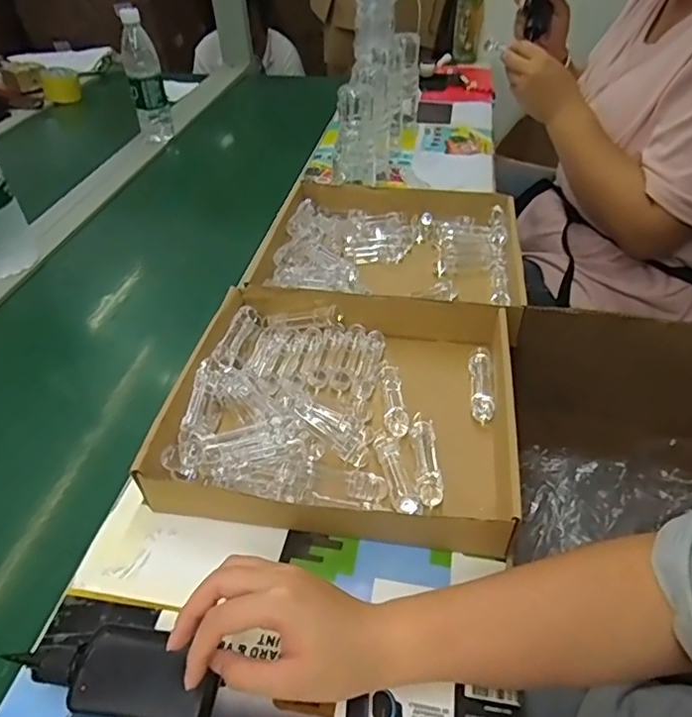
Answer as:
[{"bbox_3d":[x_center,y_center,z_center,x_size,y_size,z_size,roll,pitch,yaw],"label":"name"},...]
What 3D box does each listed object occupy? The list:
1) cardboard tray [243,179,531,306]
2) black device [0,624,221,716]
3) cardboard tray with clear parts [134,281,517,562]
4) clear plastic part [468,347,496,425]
[{"bbox_3d":[0.064,-0.146,0.765,0.325,0.056,0.296,6,43,9],"label":"cardboard tray"},{"bbox_3d":[-0.152,0.210,0.379,0.135,0.021,0.054,11,43,10],"label":"black device"},{"bbox_3d":[-0.001,0.040,0.543,0.308,0.055,0.272,5,42,7],"label":"cardboard tray with clear parts"},{"bbox_3d":[0.137,0.027,0.571,0.020,0.030,0.087,3,42,5],"label":"clear plastic part"}]

